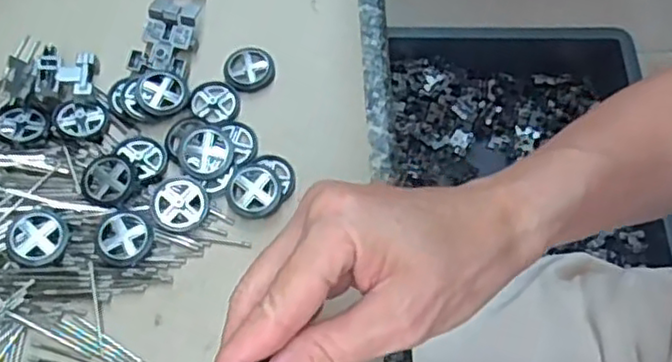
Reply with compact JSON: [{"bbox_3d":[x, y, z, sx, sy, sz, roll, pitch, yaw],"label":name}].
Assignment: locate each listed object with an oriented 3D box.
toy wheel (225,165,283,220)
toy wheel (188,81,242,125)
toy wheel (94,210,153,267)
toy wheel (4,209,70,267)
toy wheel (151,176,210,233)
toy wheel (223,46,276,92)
[{"bbox_3d":[-0.041,0.005,0.342,0.027,0.010,0.025,1,62,-1],"label":"toy wheel"},{"bbox_3d":[-0.066,-0.042,0.371,0.027,0.004,0.026,1,62,-1],"label":"toy wheel"},{"bbox_3d":[-0.101,0.028,0.329,0.025,0.006,0.025,1,62,-1],"label":"toy wheel"},{"bbox_3d":[-0.142,0.026,0.326,0.026,0.006,0.028,1,62,-1],"label":"toy wheel"},{"bbox_3d":[-0.077,0.011,0.339,0.027,0.006,0.027,1,62,-1],"label":"toy wheel"},{"bbox_3d":[-0.048,-0.062,0.379,0.027,0.005,0.027,1,62,-1],"label":"toy wheel"}]

